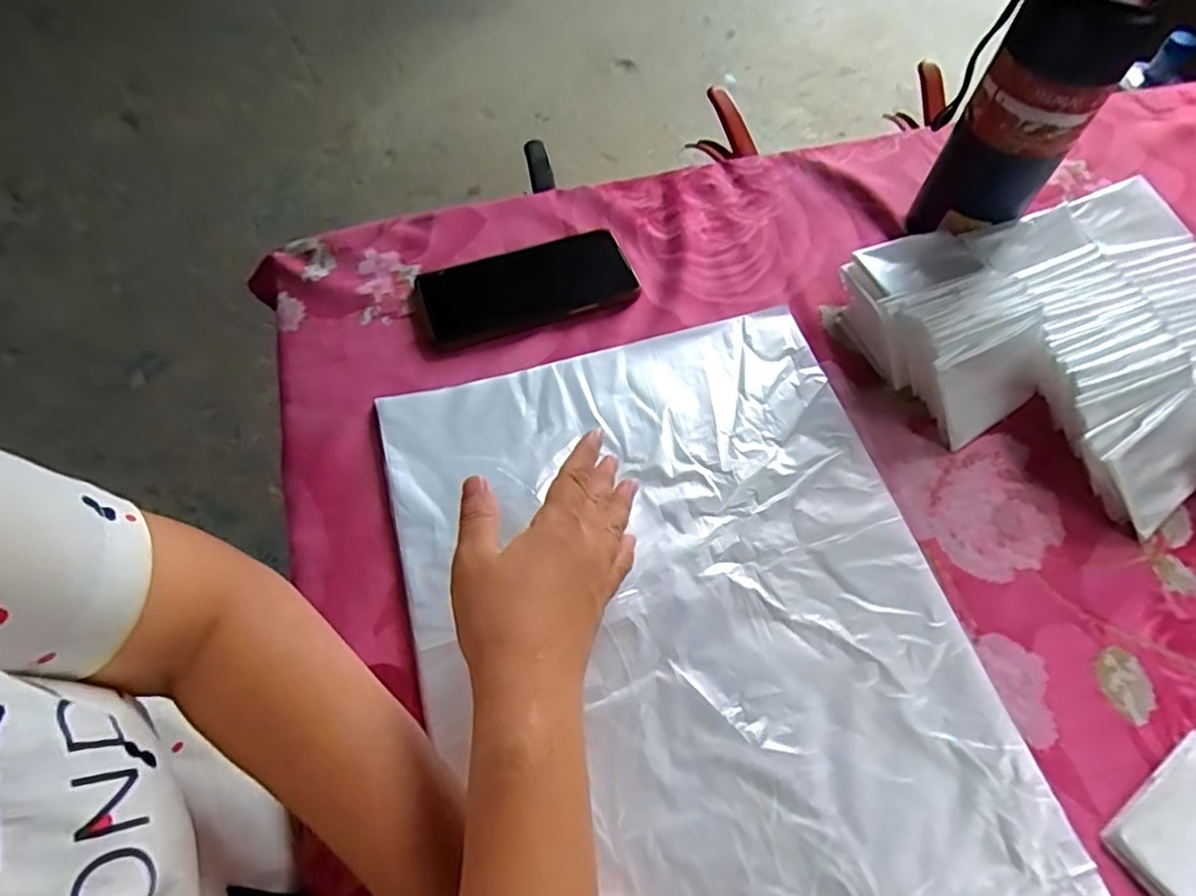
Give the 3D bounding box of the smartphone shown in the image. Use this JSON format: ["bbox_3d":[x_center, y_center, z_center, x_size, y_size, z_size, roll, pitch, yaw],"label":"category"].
[{"bbox_3d":[-0.058,-0.129,0.514,0.162,0.013,0.080,-17,64,-10],"label":"smartphone"}]

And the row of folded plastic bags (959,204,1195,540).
[{"bbox_3d":[0.345,-0.063,0.459,0.088,0.050,0.234,-9,63,-6],"label":"row of folded plastic bags"}]

